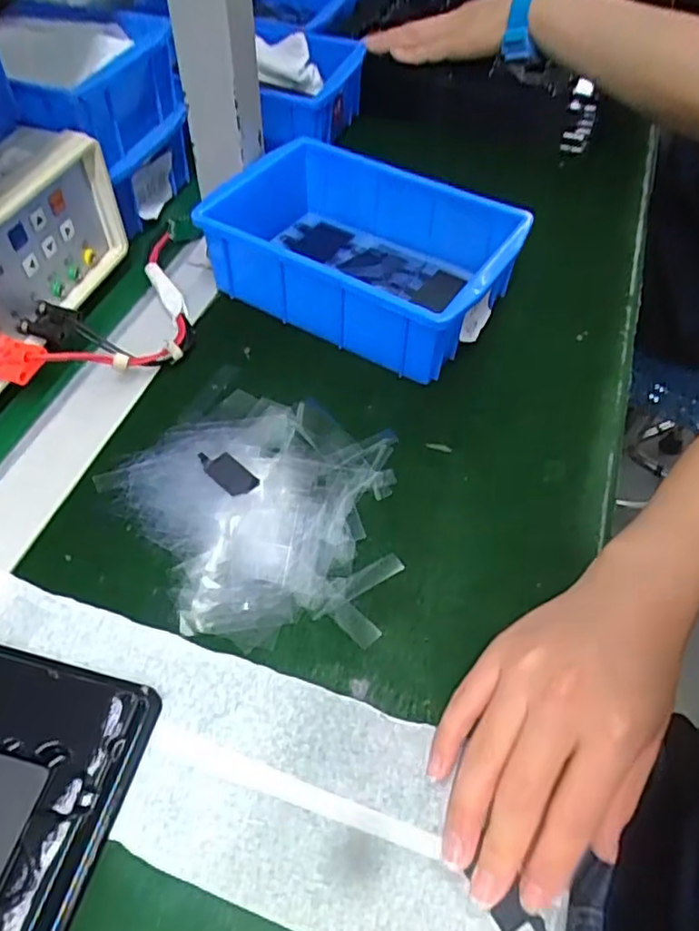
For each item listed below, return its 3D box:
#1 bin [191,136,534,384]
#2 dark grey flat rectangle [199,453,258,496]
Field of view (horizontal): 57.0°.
[{"bbox_3d":[0.008,-0.150,0.457,0.193,0.070,0.127,28,57,18],"label":"bin"},{"bbox_3d":[-0.071,0.002,0.377,0.040,0.004,0.019,38,61,23],"label":"dark grey flat rectangle"}]

